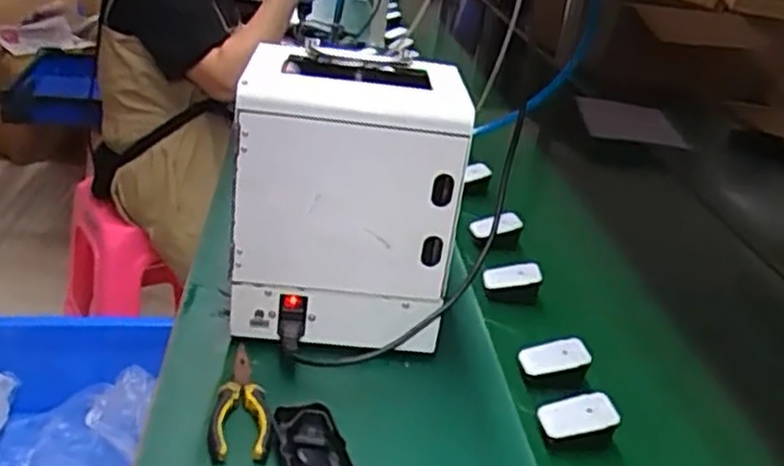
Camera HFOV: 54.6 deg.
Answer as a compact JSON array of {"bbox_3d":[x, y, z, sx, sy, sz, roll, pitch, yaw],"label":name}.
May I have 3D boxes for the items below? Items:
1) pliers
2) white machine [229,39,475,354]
[{"bbox_3d":[-0.136,0.152,0.696,0.051,0.018,0.150,5,27,-7],"label":"pliers"},{"bbox_3d":[-0.047,-0.032,0.796,0.211,0.279,0.164,6,27,-4],"label":"white machine"}]

